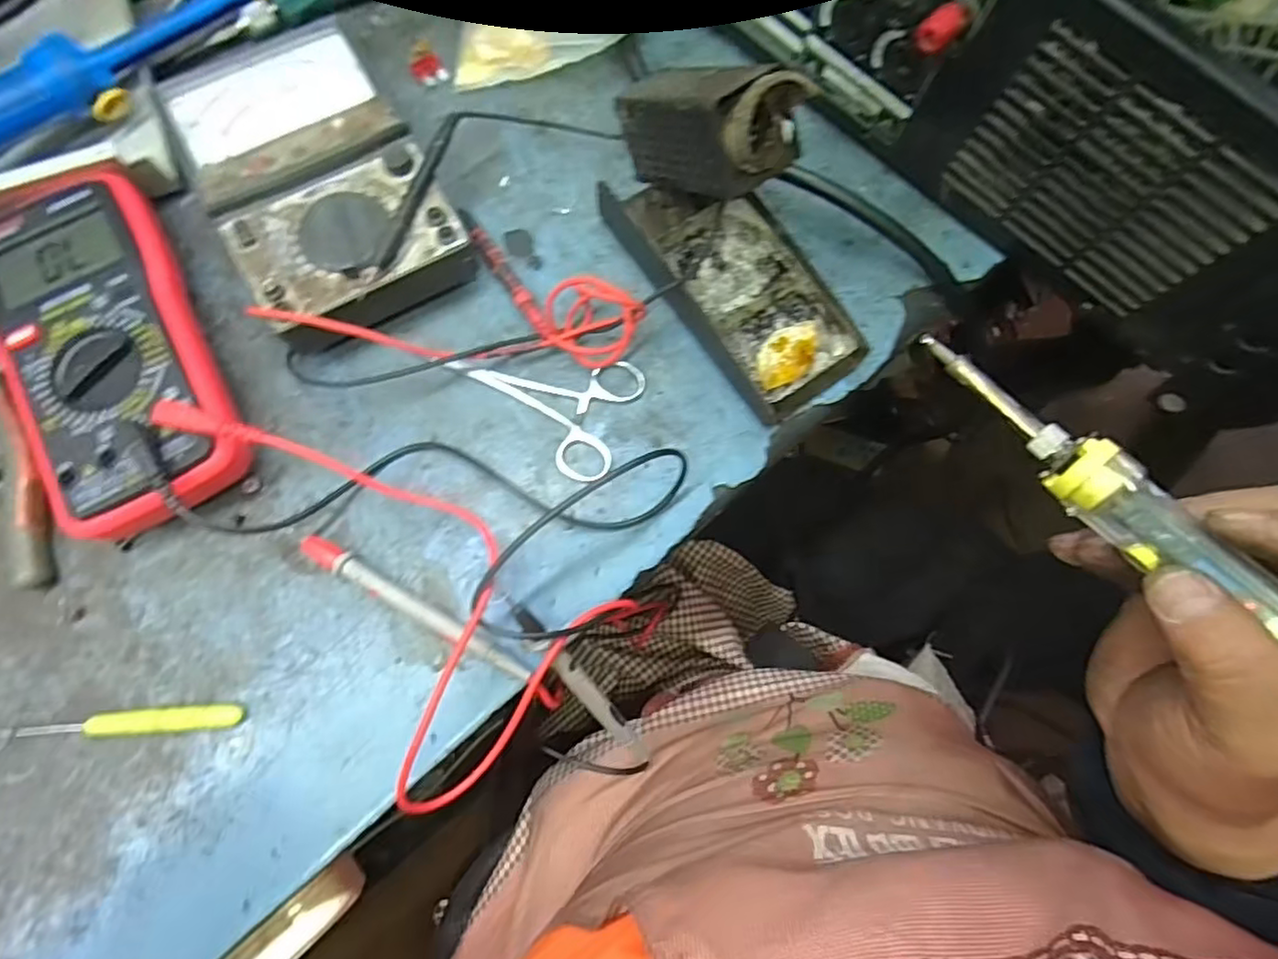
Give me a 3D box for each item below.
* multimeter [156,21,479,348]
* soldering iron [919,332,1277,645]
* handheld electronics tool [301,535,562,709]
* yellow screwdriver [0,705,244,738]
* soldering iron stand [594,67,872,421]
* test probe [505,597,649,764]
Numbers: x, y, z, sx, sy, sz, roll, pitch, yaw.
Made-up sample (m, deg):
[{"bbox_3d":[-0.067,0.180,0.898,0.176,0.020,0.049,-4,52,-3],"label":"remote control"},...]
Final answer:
[{"bbox_3d":[-0.172,-0.162,0.360,0.112,0.048,0.185,-30,77,-9],"label":"multimeter"},{"bbox_3d":[0.188,0.029,0.222,0.019,0.018,0.232,-36,67,-11],"label":"soldering iron"},{"bbox_3d":[-0.101,0.067,0.320,0.145,0.014,0.011,30,76,7],"label":"handheld electronics tool"},{"bbox_3d":[-0.241,0.113,0.305,0.108,0.010,0.011,-3,74,-2],"label":"yellow screwdriver"},{"bbox_3d":[0.051,-0.124,0.327,0.066,0.108,0.163,-34,78,-10],"label":"soldering iron stand"},{"bbox_3d":[-0.028,0.104,0.328,0.012,0.007,0.125,-39,117,-11],"label":"test probe"}]

